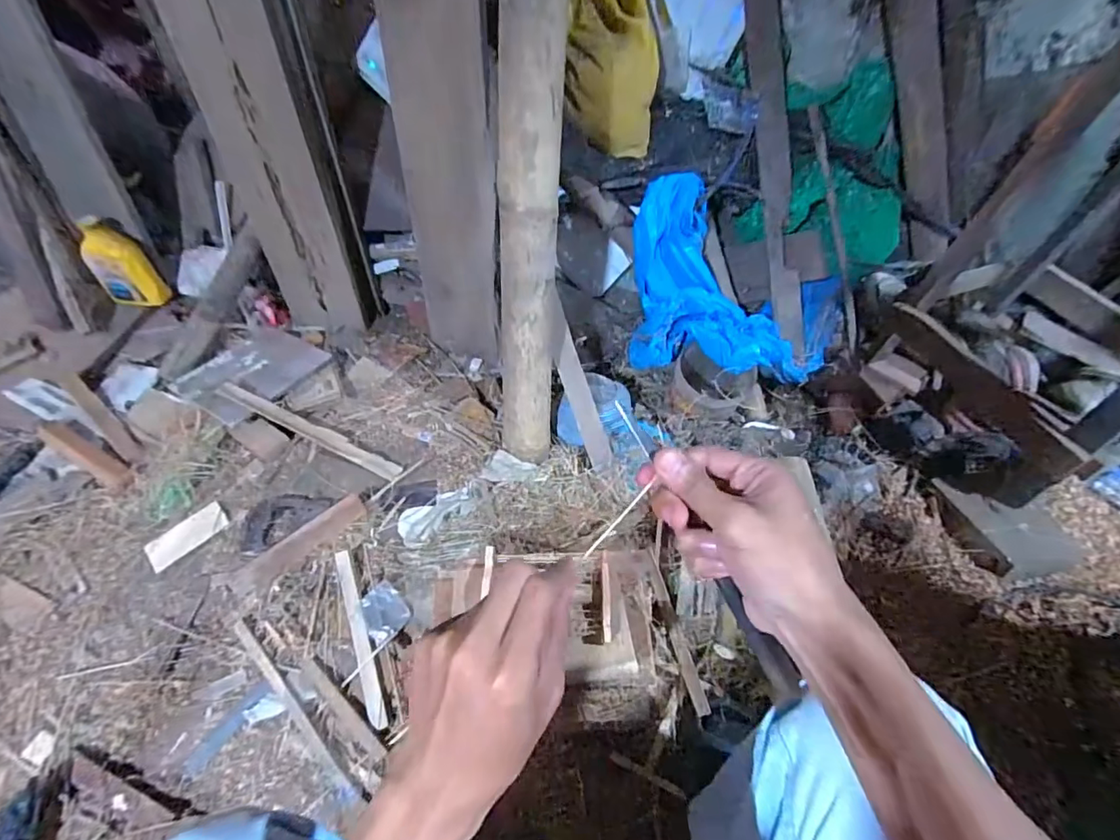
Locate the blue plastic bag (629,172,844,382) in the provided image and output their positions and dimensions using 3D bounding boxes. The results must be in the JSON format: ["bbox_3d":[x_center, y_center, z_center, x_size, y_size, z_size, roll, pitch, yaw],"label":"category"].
[{"bbox_3d":[0.324,-0.236,0.943,0.402,0.336,0.133,12,18,7],"label":"blue plastic bag"}]

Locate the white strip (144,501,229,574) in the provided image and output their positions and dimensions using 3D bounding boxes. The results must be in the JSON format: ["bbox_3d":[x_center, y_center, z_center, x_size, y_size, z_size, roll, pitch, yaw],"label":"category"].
[{"bbox_3d":[-0.637,0.199,0.894,0.063,0.010,0.125,37,60,26],"label":"white strip"}]

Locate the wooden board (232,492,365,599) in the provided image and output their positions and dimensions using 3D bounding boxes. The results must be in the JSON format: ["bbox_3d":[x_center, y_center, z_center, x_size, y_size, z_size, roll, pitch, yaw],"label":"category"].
[{"bbox_3d":[-0.429,0.203,0.867,0.054,0.015,0.219,38,60,26],"label":"wooden board"}]

